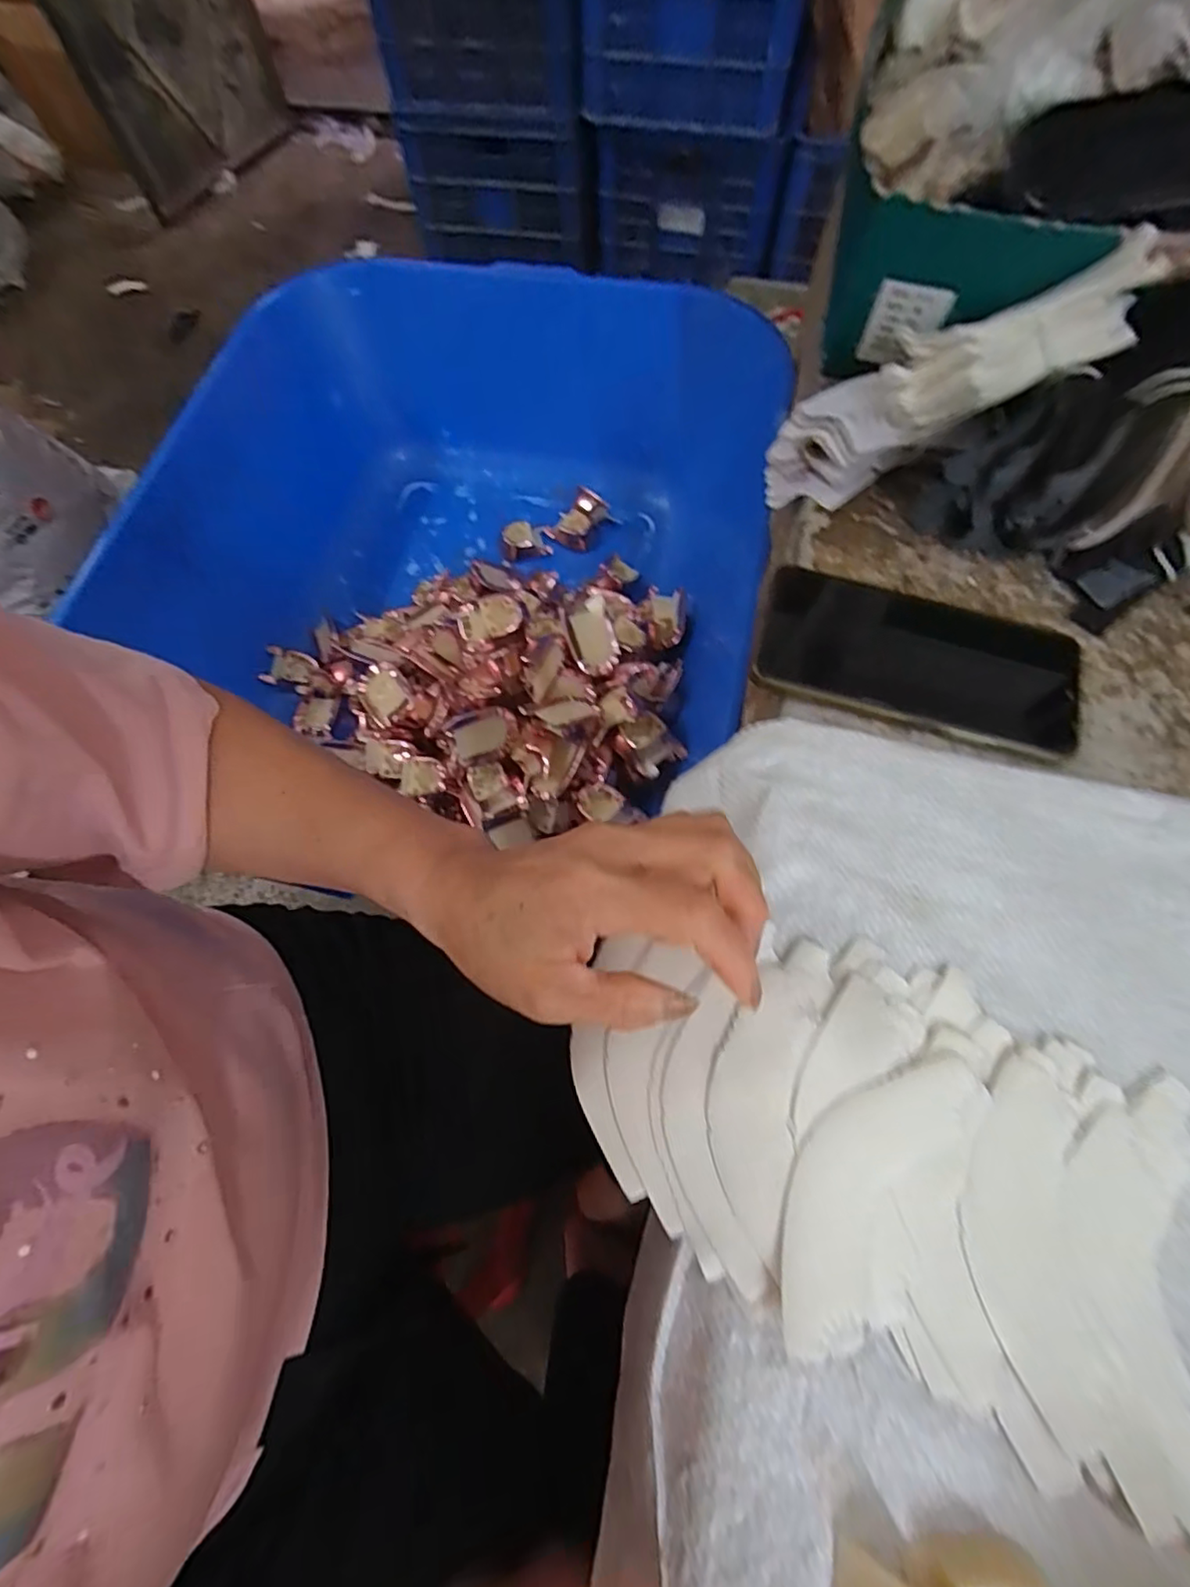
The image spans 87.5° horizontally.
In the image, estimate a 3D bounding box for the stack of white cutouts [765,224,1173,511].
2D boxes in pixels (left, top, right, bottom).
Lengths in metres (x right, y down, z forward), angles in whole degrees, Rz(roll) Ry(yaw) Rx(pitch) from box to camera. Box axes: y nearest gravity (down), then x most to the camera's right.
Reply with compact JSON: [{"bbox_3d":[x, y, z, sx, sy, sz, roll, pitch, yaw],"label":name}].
[{"bbox_3d":[0.190,-0.225,0.337,0.199,0.048,0.055,-20,66,23],"label":"stack of white cutouts"}]

